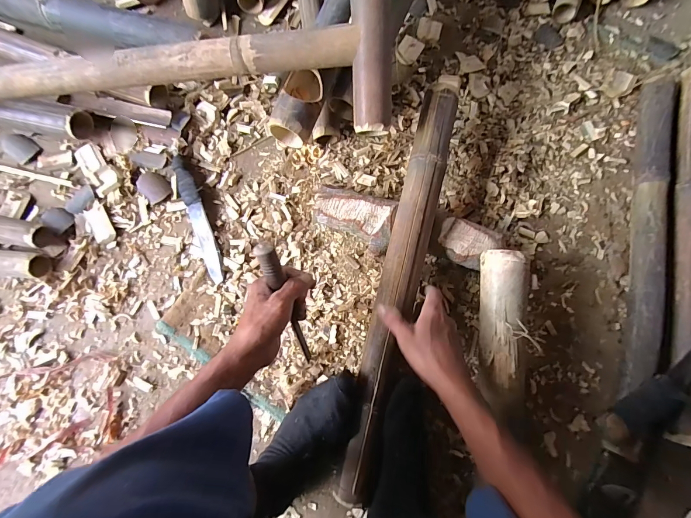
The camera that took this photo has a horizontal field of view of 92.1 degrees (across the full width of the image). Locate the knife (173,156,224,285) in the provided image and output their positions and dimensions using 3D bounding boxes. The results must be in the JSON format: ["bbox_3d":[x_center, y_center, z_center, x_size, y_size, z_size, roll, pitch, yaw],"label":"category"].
[{"bbox_3d":[-0.272,-0.074,0.613,0.033,0.016,0.250,-22,80,-3],"label":"knife"}]

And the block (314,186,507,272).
[{"bbox_3d":[0.105,-0.046,0.575,0.322,0.058,0.088,14,78,3],"label":"block"}]

